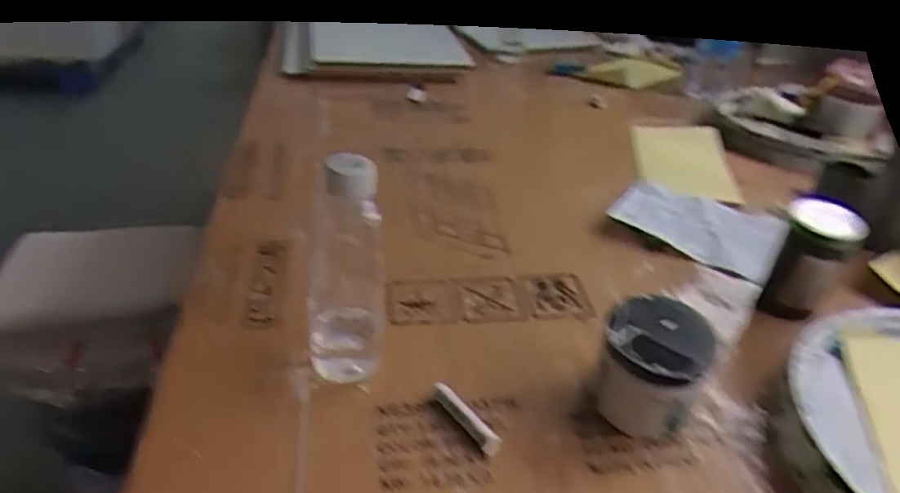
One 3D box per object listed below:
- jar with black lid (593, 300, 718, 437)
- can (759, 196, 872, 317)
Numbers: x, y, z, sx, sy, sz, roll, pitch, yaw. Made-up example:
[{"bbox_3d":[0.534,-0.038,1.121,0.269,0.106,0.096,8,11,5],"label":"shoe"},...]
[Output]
[{"bbox_3d":[0.157,0.093,0.479,0.074,0.081,0.078,3,33,-2],"label":"jar with black lid"},{"bbox_3d":[0.336,0.014,0.578,0.059,0.108,0.062,29,42,29],"label":"can"}]

